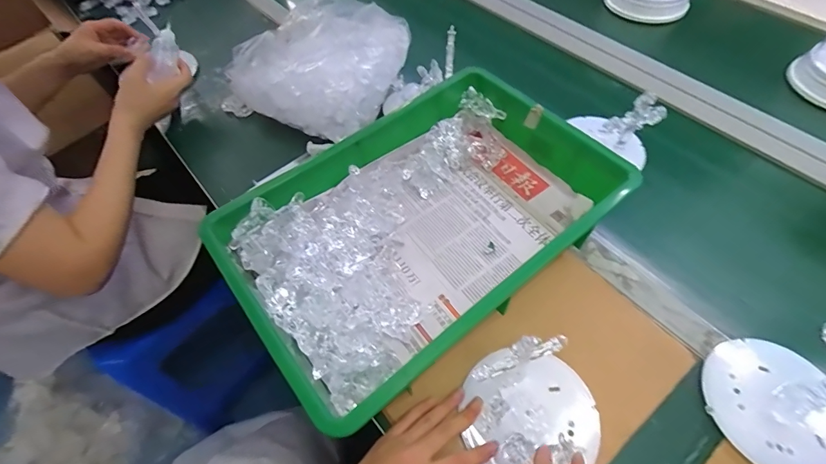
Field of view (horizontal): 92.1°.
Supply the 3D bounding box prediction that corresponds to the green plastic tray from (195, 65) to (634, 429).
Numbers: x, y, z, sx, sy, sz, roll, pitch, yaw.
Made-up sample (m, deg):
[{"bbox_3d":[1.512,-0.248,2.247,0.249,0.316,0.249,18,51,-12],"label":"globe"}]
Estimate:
[{"bbox_3d":[0.013,-0.012,0.468,0.414,0.088,0.272,-35,63,-19],"label":"green plastic tray"}]

